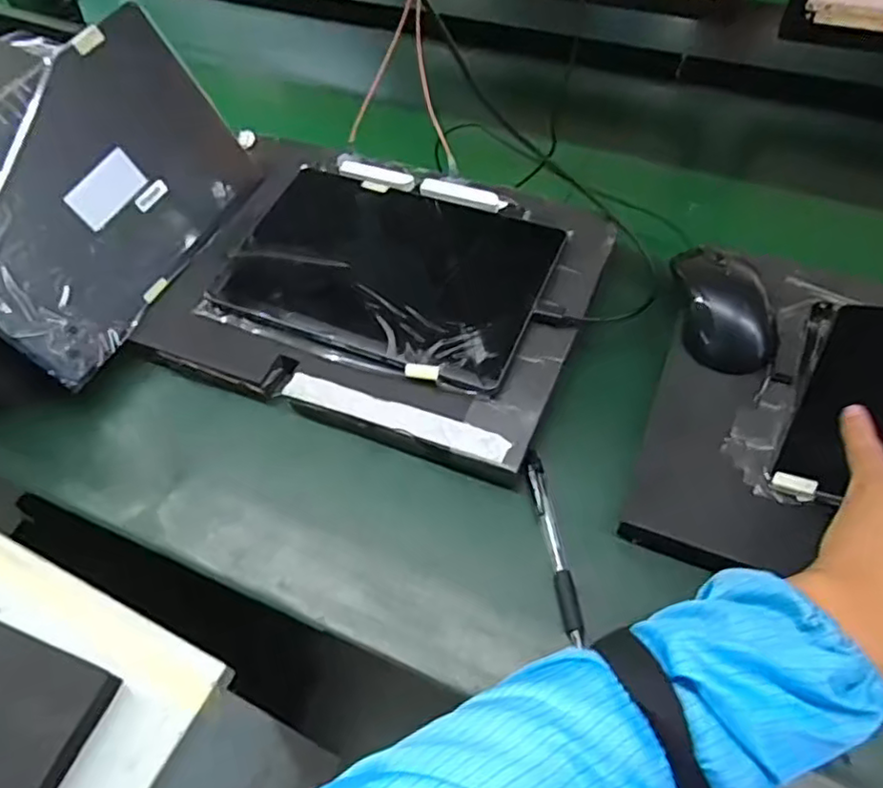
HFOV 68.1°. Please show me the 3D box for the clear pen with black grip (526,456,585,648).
[{"bbox_3d":[0.074,0.098,0.434,0.013,0.011,0.126,-8,56,-2],"label":"clear pen with black grip"}]

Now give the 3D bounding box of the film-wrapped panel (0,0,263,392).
[{"bbox_3d":[-0.262,-0.157,0.506,0.009,0.167,0.256,8,56,37],"label":"film-wrapped panel"}]

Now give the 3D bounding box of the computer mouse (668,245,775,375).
[{"bbox_3d":[0.210,-0.065,0.488,0.062,0.036,0.104,-6,56,0],"label":"computer mouse"}]

